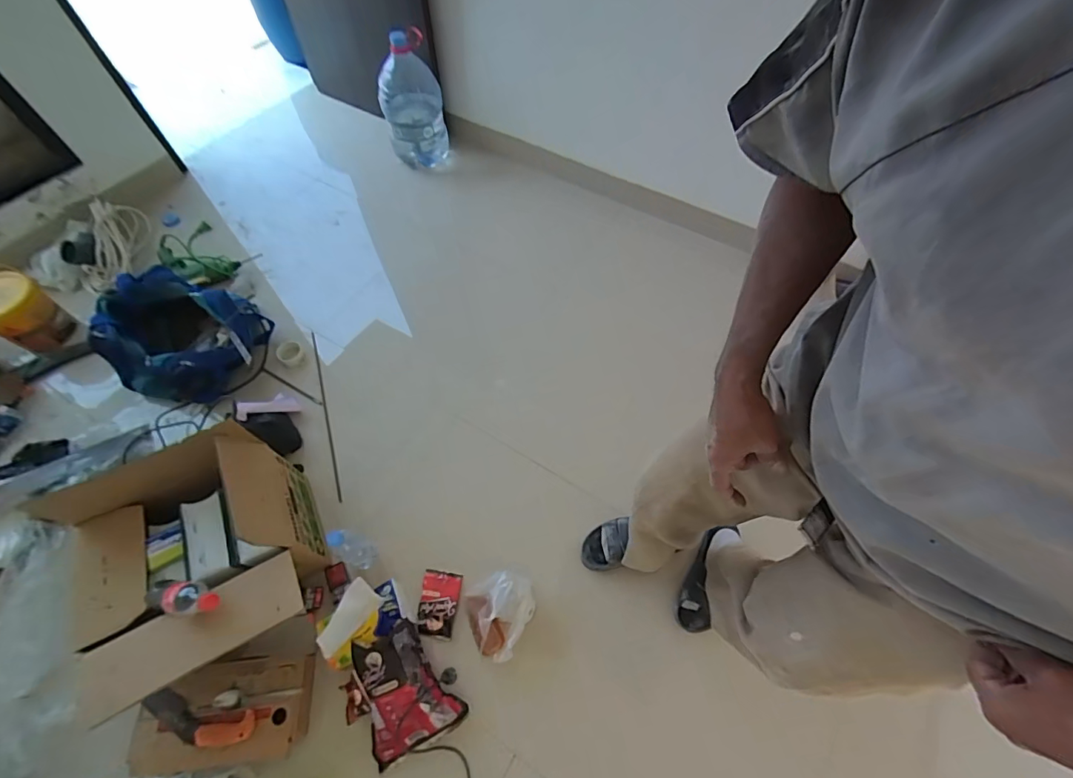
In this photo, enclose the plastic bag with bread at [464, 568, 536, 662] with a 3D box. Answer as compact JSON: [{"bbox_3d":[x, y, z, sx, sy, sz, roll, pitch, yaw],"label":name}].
[{"bbox_3d":[-0.079,0.523,1.051,0.155,0.121,0.170,-14,61,-9],"label":"plastic bag with bread"}]

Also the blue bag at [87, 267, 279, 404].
[{"bbox_3d":[-1.060,-0.147,1.405,0.413,0.278,0.439,-29,65,-17],"label":"blue bag"}]

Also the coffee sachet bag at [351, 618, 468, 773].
[{"bbox_3d":[-0.293,0.642,0.974,0.199,0.118,0.246,-29,64,-17],"label":"coffee sachet bag"}]

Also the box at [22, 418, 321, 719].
[{"bbox_3d":[-0.727,0.376,0.980,0.415,0.276,0.425,-26,64,-15],"label":"box"}]

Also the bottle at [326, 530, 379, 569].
[{"bbox_3d":[-0.424,0.375,1.057,0.053,0.232,0.056,1,60,-1],"label":"bottle"}]

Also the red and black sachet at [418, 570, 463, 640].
[{"bbox_3d":[-0.242,0.525,1.111,0.093,0.013,0.144,8,60,3],"label":"red and black sachet"}]

